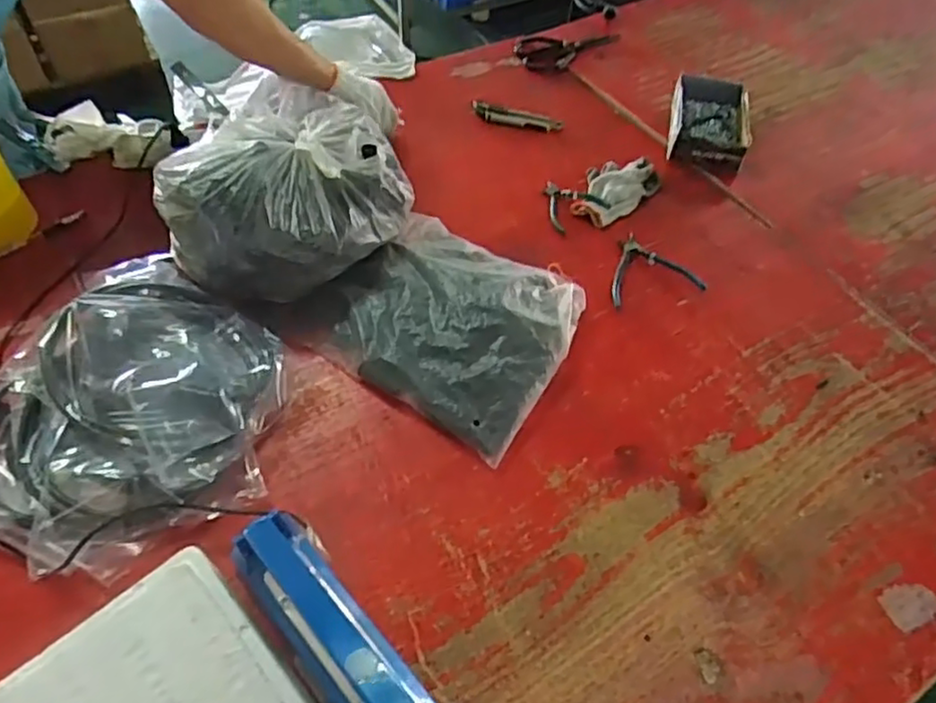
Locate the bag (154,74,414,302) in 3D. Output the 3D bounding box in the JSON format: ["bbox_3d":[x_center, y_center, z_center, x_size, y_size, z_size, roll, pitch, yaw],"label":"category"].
[{"bbox_3d":[-0.252,-0.222,0.917,0.330,0.153,0.280,-35,62,-26],"label":"bag"}]

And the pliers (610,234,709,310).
[{"bbox_3d":[0.259,-0.129,0.959,0.124,0.021,0.132,-6,54,-8],"label":"pliers"}]

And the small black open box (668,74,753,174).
[{"bbox_3d":[0.419,-0.394,1.148,0.129,0.049,0.225,11,53,5],"label":"small black open box"}]

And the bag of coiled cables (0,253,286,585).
[{"bbox_3d":[-0.388,0.064,0.748,0.349,0.081,0.356,31,57,19],"label":"bag of coiled cables"}]

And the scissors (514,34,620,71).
[{"bbox_3d":[0.205,-0.608,1.325,0.212,0.012,0.118,-9,54,-10],"label":"scissors"}]

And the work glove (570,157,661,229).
[{"bbox_3d":[0.235,-0.266,1.059,0.104,0.031,0.167,36,59,22],"label":"work glove"}]

